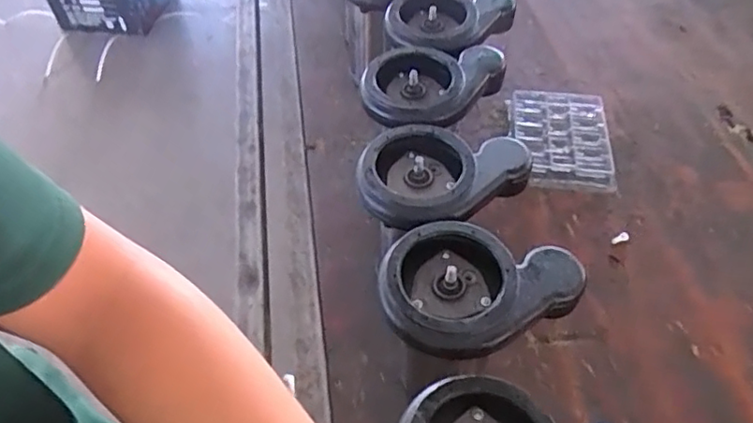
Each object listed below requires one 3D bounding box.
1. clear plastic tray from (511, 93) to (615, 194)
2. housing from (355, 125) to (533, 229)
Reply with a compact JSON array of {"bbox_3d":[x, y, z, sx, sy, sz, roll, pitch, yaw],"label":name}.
[{"bbox_3d":[0.260,-0.105,0.847,0.138,0.037,0.172,5,50,3],"label":"clear plastic tray"},{"bbox_3d":[0.064,-0.031,0.579,0.161,0.034,0.115,4,51,3],"label":"housing"}]

